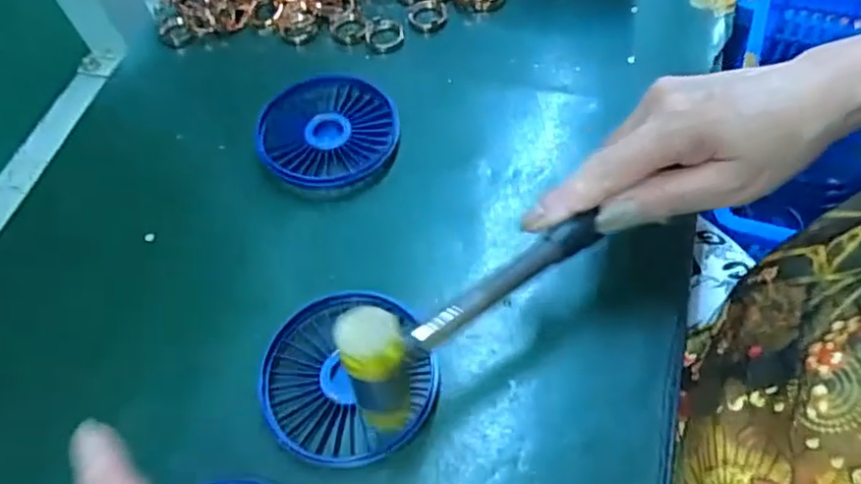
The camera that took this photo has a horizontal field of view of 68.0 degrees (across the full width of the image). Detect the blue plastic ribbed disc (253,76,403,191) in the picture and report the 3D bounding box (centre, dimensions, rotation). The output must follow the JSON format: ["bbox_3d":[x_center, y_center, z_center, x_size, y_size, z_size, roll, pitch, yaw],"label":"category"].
[{"bbox_3d":[-0.065,-0.071,0.405,0.086,0.012,0.085,-1,59,2],"label":"blue plastic ribbed disc"}]

